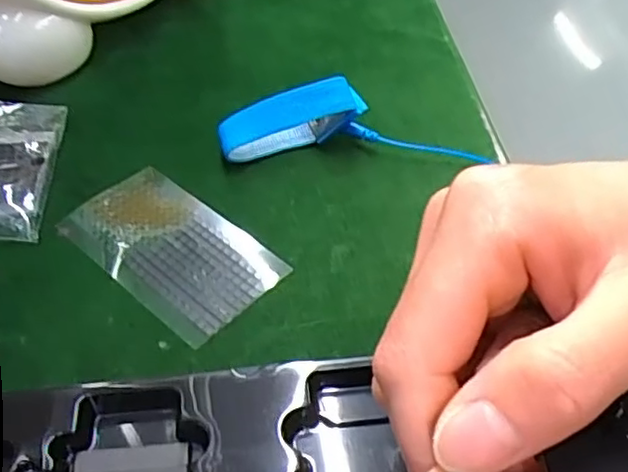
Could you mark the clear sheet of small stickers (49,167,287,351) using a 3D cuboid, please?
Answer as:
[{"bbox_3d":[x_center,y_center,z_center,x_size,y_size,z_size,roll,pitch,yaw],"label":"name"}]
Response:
[{"bbox_3d":[-0.070,0.004,0.319,0.105,0.006,0.058,33,56,27],"label":"clear sheet of small stickers"}]

